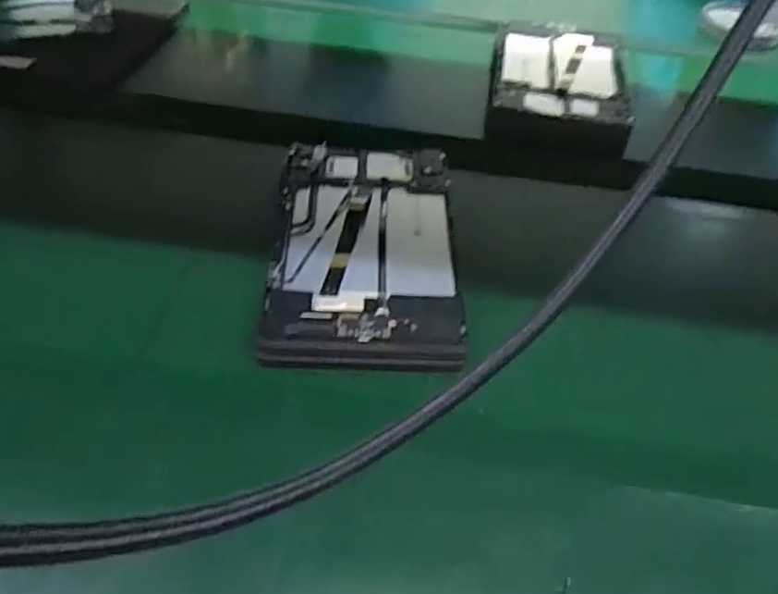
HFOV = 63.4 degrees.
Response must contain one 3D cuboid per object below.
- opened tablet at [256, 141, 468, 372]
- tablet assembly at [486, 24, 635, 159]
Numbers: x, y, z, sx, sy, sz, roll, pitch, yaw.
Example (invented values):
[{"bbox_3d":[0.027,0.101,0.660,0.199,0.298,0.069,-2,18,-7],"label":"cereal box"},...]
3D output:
[{"bbox_3d":[-0.020,-0.043,0.537,0.150,0.032,0.259,1,48,-2],"label":"opened tablet"},{"bbox_3d":[0.206,-0.258,0.782,0.157,0.060,0.242,9,48,5],"label":"tablet assembly"}]

